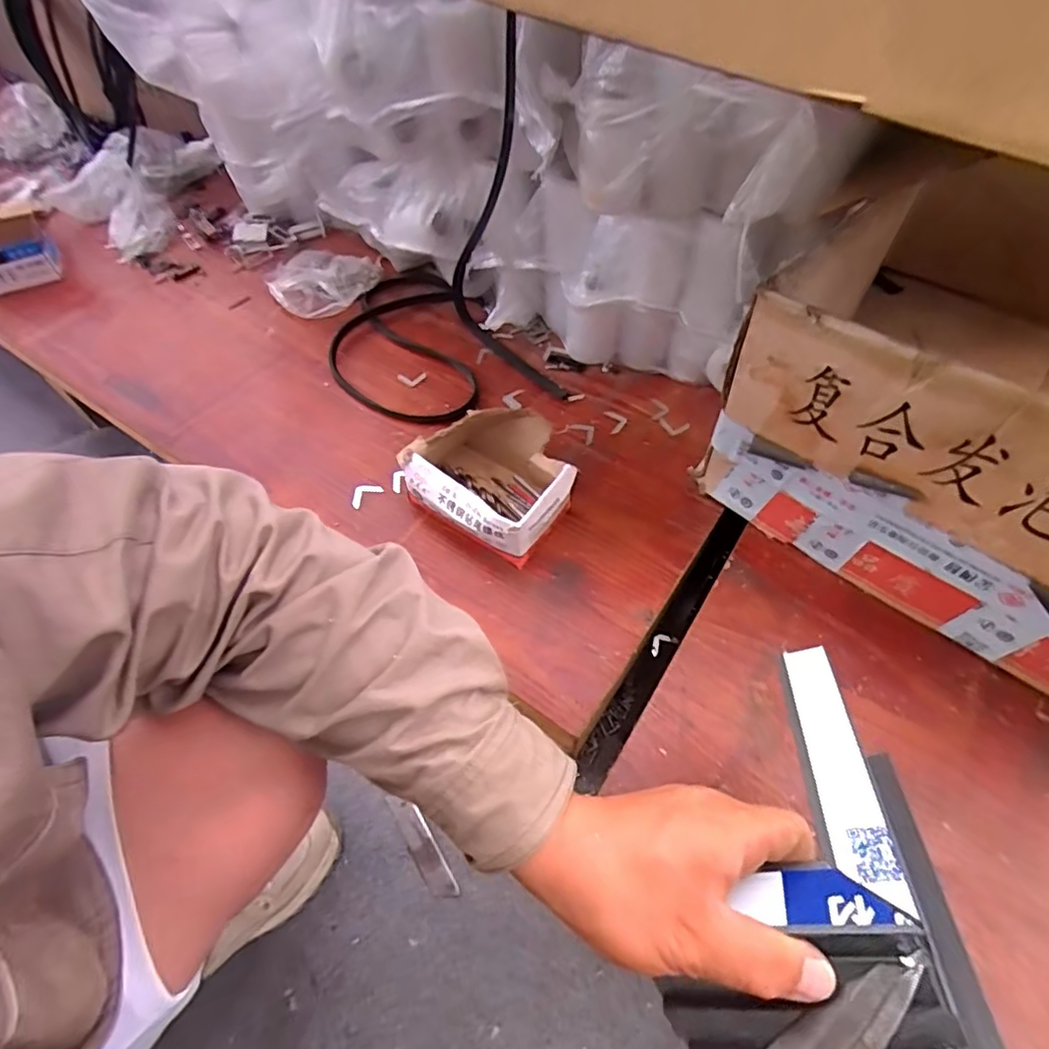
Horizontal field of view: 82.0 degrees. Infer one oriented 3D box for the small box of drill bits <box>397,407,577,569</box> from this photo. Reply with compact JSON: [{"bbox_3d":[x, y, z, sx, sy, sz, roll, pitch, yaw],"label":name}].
[{"bbox_3d":[-0.025,-0.054,0.664,0.167,0.082,0.161,37,67,22],"label":"small box of drill bits"}]

